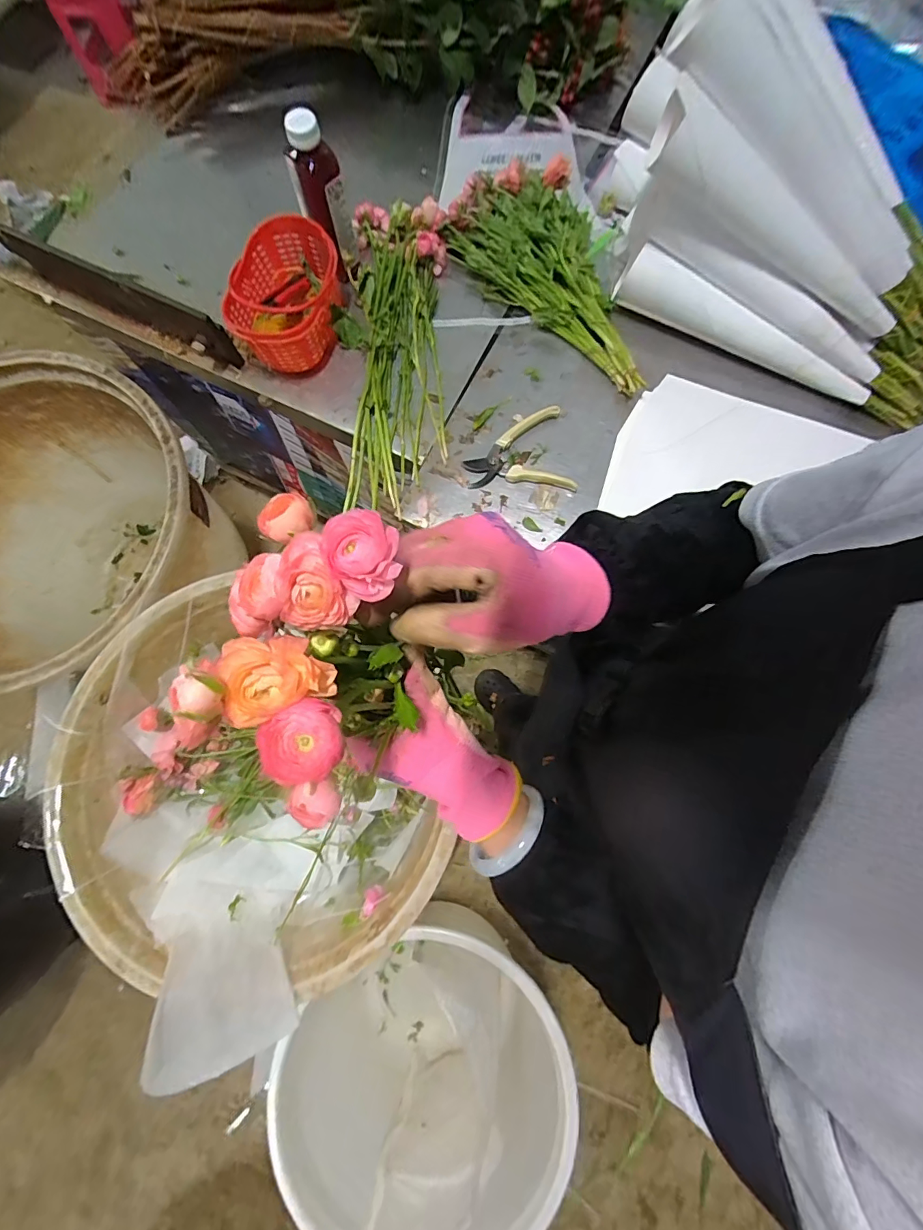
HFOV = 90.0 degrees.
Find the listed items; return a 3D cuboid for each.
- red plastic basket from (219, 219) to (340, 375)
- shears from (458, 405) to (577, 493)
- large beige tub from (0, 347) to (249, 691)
[{"bbox_3d":[-0.257,-0.467,0.698,0.146,0.098,0.200,1,79,2],"label":"red plastic basket"},{"bbox_3d":[0.080,-0.226,0.666,0.149,0.023,0.123,-13,78,-1],"label":"shears"},{"bbox_3d":[-0.955,-0.159,1.208,0.727,0.581,0.733,0,79,2],"label":"large beige tub"}]

